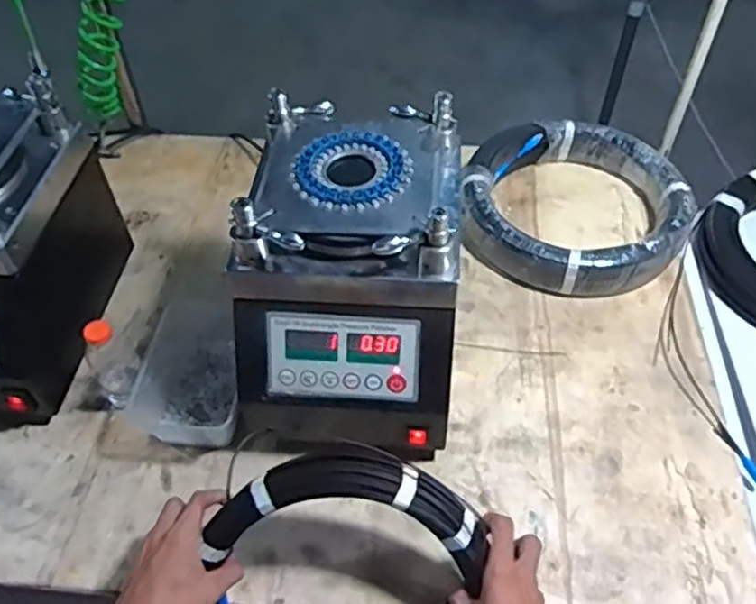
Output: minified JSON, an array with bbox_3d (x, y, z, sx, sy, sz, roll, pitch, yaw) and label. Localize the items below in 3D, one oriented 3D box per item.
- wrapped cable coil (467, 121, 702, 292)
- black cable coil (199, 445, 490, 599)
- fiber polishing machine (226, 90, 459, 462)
[{"bbox_3d":[0.283,-0.139,0.956,0.309,0.070,0.301,-1,51,2],"label":"wrapped cable coil"},{"bbox_3d":[-0.050,0.287,0.604,0.286,0.042,0.299,0,92,5],"label":"black cable coil"},{"bbox_3d":[-0.022,-0.016,0.723,0.216,0.287,0.277,6,51,8],"label":"fiber polishing machine"}]

